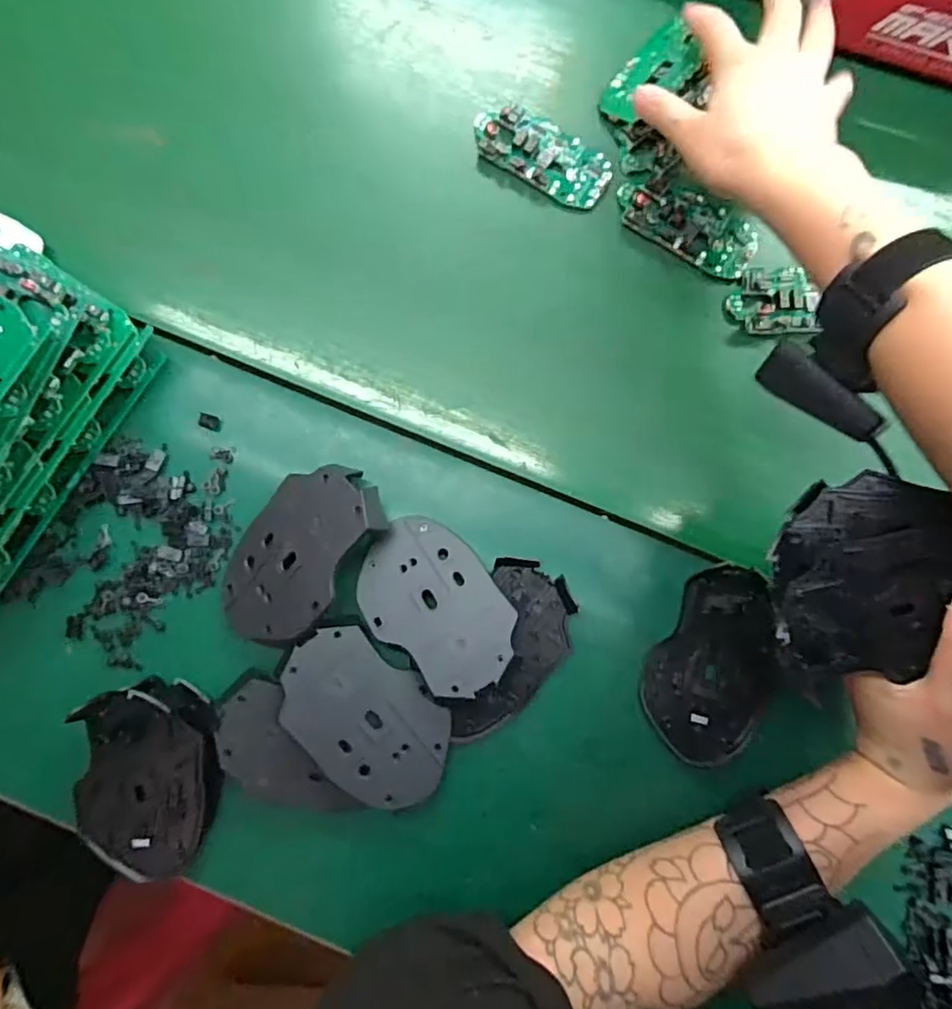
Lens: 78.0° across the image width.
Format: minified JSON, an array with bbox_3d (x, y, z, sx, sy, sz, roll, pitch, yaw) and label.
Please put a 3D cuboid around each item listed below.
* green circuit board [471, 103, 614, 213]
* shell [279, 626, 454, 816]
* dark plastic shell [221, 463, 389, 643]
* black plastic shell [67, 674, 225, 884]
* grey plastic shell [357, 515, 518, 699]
[{"bbox_3d":[0.045,-0.240,0.403,0.097,0.013,0.044,31,83,3],"label":"green circuit board"},{"bbox_3d":[-0.063,0.124,0.342,0.067,0.019,0.108,-44,85,-6],"label":"shell"},{"bbox_3d":[-0.107,0.028,0.352,0.070,0.024,0.114,35,84,4],"label":"dark plastic shell"},{"bbox_3d":[-0.190,0.161,0.341,0.076,0.027,0.107,-1,83,-1],"label":"black plastic shell"},{"bbox_3d":[-0.023,0.059,0.350,0.104,0.021,0.072,43,84,4],"label":"grey plastic shell"}]

